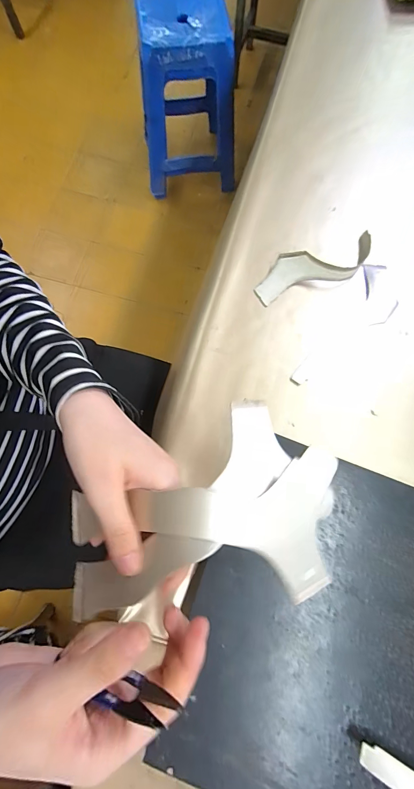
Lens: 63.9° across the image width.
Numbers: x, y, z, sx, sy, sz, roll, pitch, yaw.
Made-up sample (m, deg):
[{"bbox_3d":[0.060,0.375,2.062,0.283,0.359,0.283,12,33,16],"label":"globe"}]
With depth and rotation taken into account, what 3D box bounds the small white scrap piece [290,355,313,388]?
[{"bbox_3d":[0.115,-0.027,0.388,0.017,0.004,0.041,40,79,9],"label":"small white scrap piece"}]

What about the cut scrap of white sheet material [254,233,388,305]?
[{"bbox_3d":[0.140,-0.148,0.406,0.160,0.021,0.070,-18,76,-4],"label":"cut scrap of white sheet material"}]

